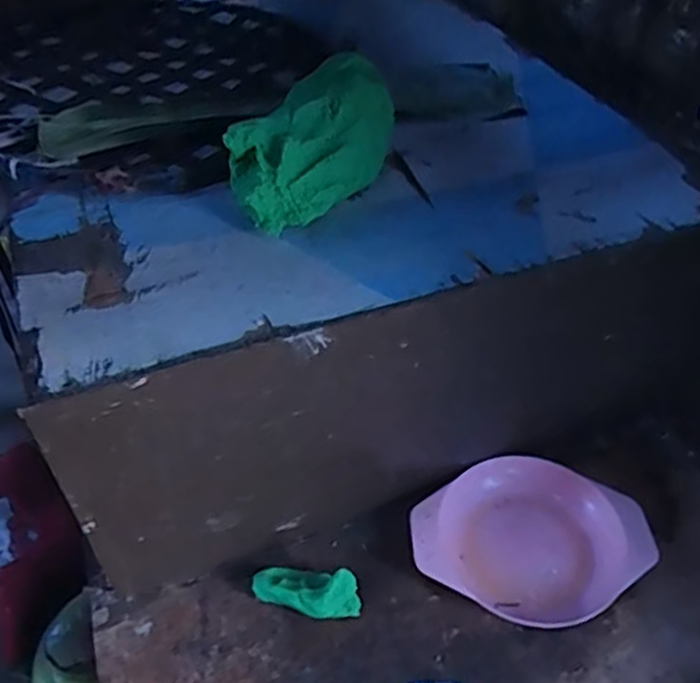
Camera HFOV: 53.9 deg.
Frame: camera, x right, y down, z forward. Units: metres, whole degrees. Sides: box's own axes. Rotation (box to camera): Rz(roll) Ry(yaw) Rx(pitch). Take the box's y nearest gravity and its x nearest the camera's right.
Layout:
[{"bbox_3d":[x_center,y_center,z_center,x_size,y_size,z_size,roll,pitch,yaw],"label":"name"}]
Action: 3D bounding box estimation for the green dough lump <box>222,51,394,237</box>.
[{"bbox_3d":[-0.023,-0.143,0.501,0.067,0.077,0.143,32,52,28],"label":"green dough lump"}]

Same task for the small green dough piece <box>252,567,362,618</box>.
[{"bbox_3d":[-0.033,0.192,0.530,0.083,0.036,0.031,11,45,11],"label":"small green dough piece"}]

